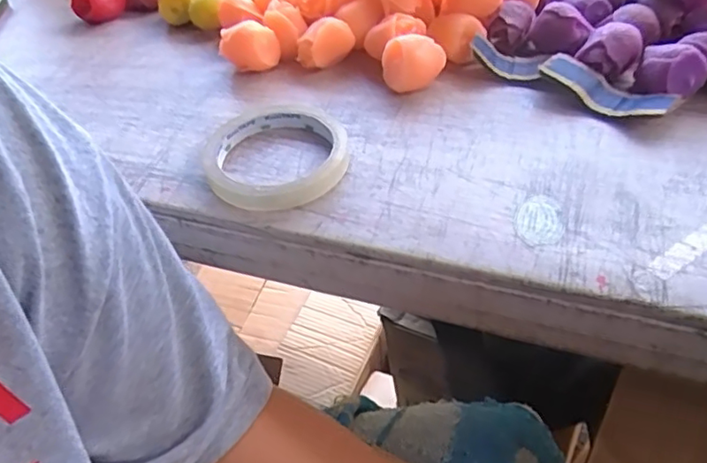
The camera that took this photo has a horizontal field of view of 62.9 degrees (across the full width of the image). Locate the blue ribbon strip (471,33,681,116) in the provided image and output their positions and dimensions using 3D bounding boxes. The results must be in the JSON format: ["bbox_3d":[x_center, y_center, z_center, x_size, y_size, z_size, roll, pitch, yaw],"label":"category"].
[{"bbox_3d":[0.151,-0.109,0.403,0.137,0.020,0.032,27,53,28],"label":"blue ribbon strip"}]

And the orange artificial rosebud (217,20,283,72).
[{"bbox_3d":[-0.081,-0.144,0.449,0.043,0.033,0.029,11,47,15],"label":"orange artificial rosebud"}]

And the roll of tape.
[{"bbox_3d":[-0.049,-0.050,0.372,0.090,0.014,0.092,-3,45,3],"label":"roll of tape"}]

